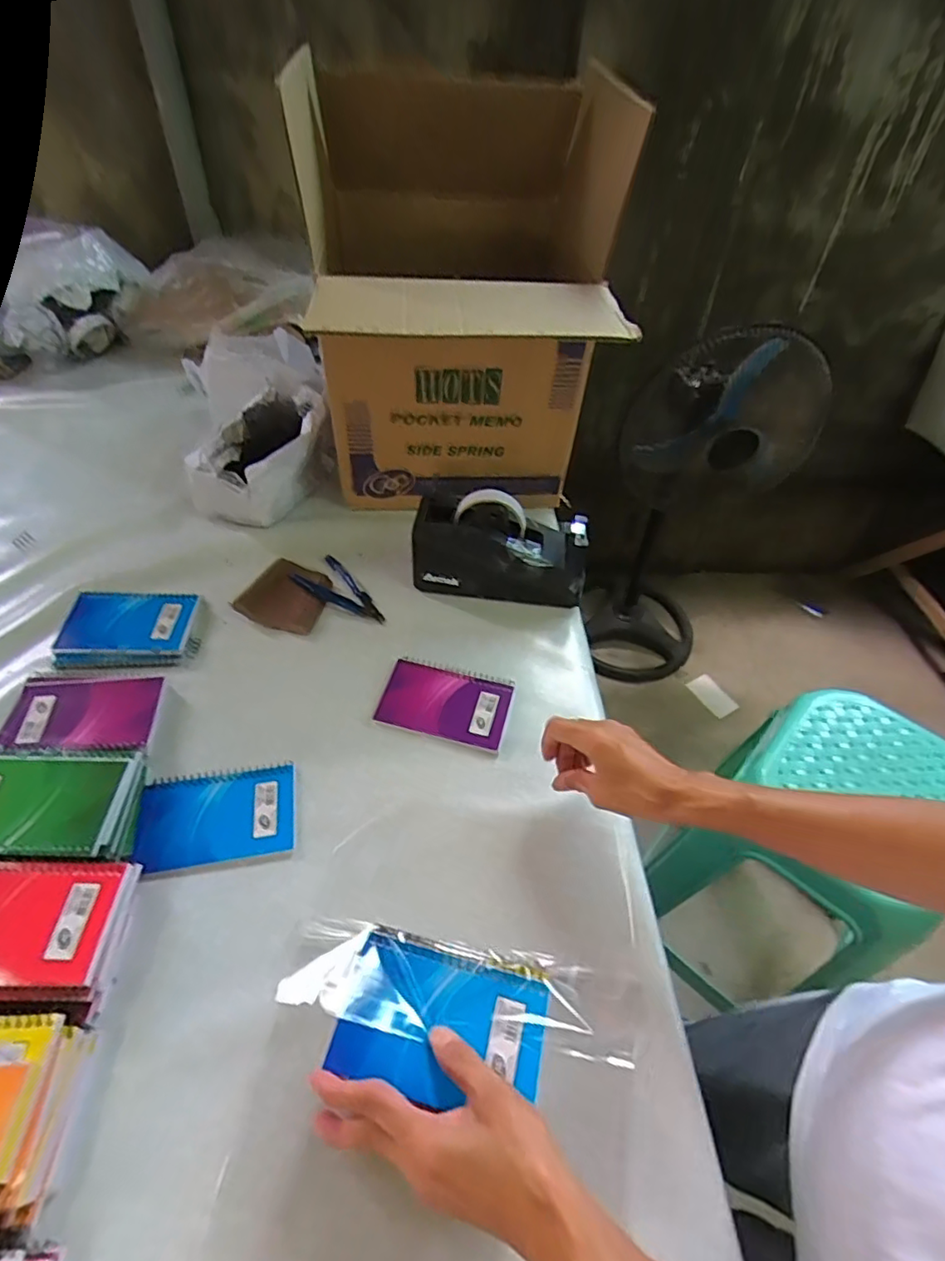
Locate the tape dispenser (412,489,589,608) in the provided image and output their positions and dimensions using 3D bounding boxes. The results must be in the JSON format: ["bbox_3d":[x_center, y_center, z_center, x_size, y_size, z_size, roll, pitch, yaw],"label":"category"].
[{"bbox_3d":[0.031,-0.096,0.673,0.195,0.110,0.075,4,48,-1],"label":"tape dispenser"}]

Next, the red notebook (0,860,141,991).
[{"bbox_3d":[-0.322,0.207,0.415,0.131,0.013,0.080,3,54,-2],"label":"red notebook"}]

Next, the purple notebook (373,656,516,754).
[{"bbox_3d":[-0.027,0.070,0.592,0.128,0.012,0.087,13,49,7],"label":"purple notebook"}]

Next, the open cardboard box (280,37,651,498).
[{"bbox_3d":[-0.019,-0.377,0.722,0.326,0.402,0.491,1,48,-4],"label":"open cardboard box"}]

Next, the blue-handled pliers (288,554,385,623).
[{"bbox_3d":[-0.150,-0.047,0.680,0.116,0.020,0.064,32,54,22],"label":"blue-handled pliers"}]

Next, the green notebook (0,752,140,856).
[{"bbox_3d":[-0.357,0.138,0.474,0.133,0.009,0.088,1,48,-3],"label":"green notebook"}]

